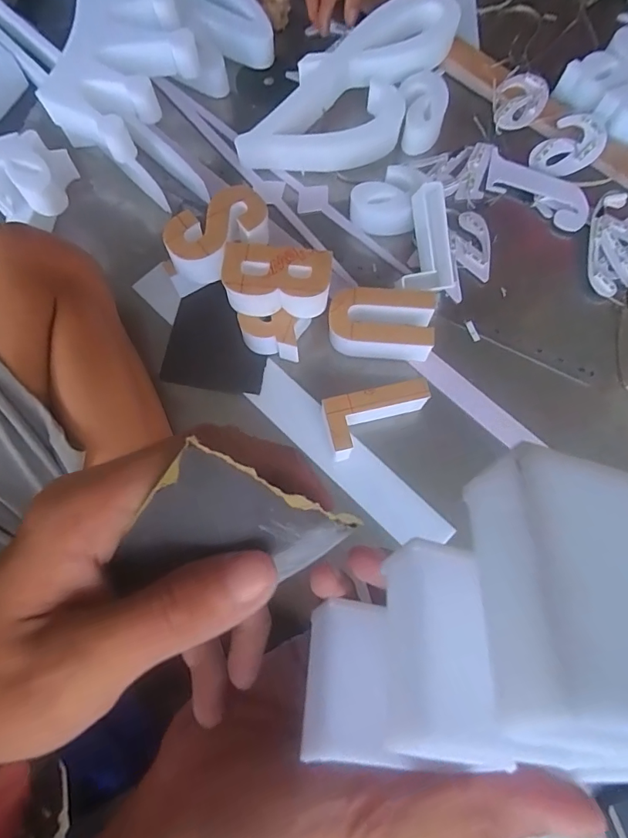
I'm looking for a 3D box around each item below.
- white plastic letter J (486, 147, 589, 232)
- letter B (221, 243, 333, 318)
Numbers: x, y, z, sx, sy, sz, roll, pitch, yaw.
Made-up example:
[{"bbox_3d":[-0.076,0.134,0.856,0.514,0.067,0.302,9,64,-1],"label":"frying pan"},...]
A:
[{"bbox_3d":[0.275,-0.283,0.590,0.133,0.010,0.063,27,74,7],"label":"white plastic letter J"},{"bbox_3d":[-0.037,-0.140,0.491,0.104,0.043,0.056,7,73,1],"label":"letter B"}]

